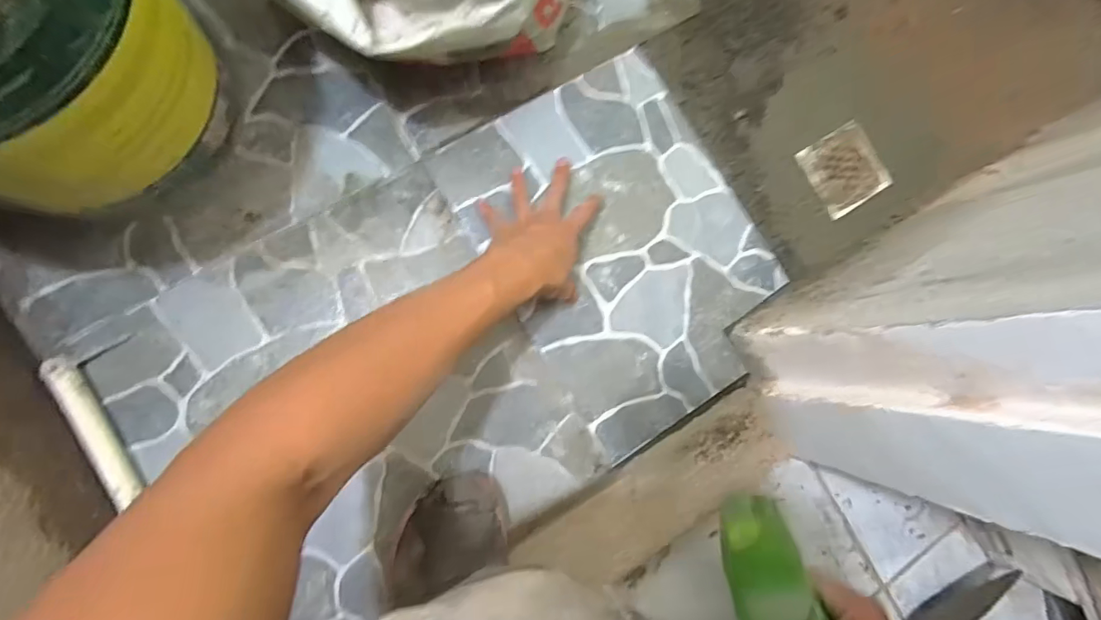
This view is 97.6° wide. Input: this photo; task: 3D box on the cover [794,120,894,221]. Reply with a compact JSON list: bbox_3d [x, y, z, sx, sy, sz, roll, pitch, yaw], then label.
[{"bbox_3d":[0.398,-0.190,0.646,0.105,0.011,0.102,-32,89,-10],"label":"cover"}]

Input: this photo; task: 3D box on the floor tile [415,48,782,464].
[{"bbox_3d":[0.089,-0.075,0.564,0.297,0.009,0.398,-31,89,-10],"label":"floor tile"}]

